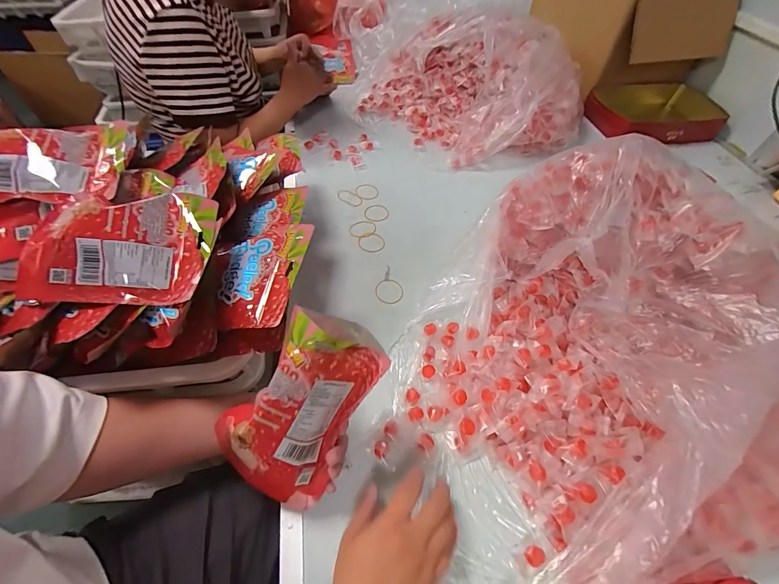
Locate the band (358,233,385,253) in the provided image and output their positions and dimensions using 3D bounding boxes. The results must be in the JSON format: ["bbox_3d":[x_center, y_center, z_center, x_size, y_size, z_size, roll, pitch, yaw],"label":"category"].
[{"bbox_3d":[-0.034,-0.097,0.685,0.050,0.004,0.051,-2,53,-5],"label":"band"}]

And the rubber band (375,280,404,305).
[{"bbox_3d":[-0.001,-0.001,0.612,0.048,0.004,0.053,-7,53,-8],"label":"rubber band"}]

